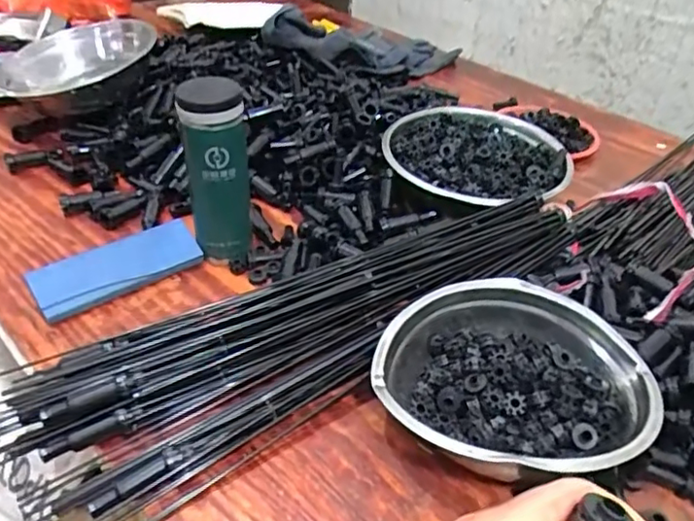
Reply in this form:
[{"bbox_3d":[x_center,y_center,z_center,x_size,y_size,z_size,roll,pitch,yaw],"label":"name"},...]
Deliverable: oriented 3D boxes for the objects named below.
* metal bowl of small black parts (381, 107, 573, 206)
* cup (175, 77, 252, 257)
[{"bbox_3d":[0.156,-0.123,0.735,0.213,0.044,0.198,5,37,-4],"label":"metal bowl of small black parts"},{"bbox_3d":[-0.128,-0.085,0.594,0.061,0.174,0.055,-1,38,-11],"label":"cup"}]

